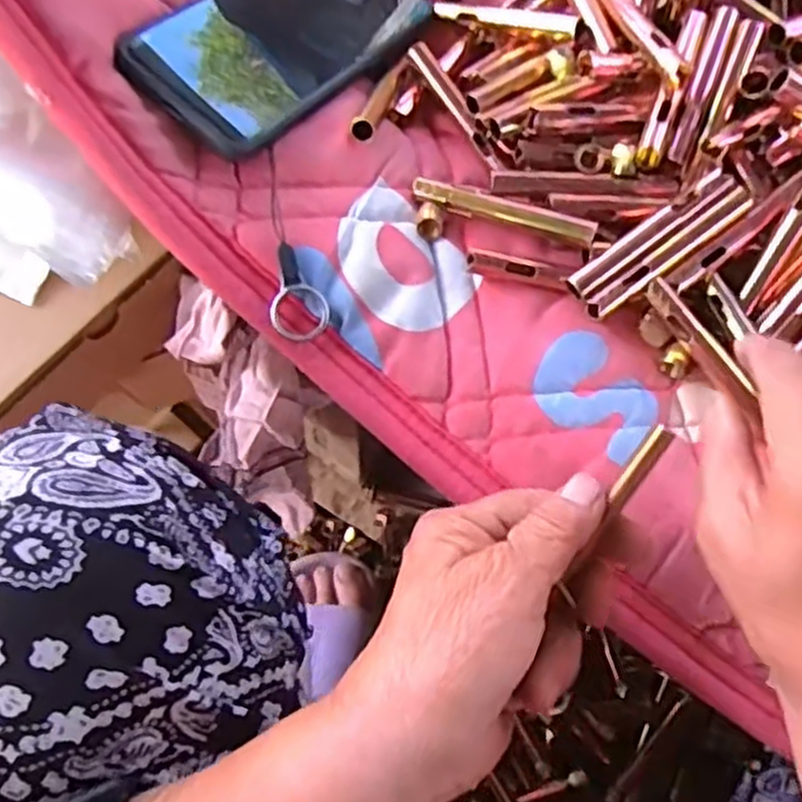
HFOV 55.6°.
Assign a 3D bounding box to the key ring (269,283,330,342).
[{"bbox_3d":[-0.044,-0.038,0.328,0.025,0.004,0.025,0,89,-10],"label":"key ring"}]

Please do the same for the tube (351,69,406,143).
[{"bbox_3d":[-0.010,-0.143,0.365,0.011,0.011,0.065,18,48,4],"label":"tube"}]

